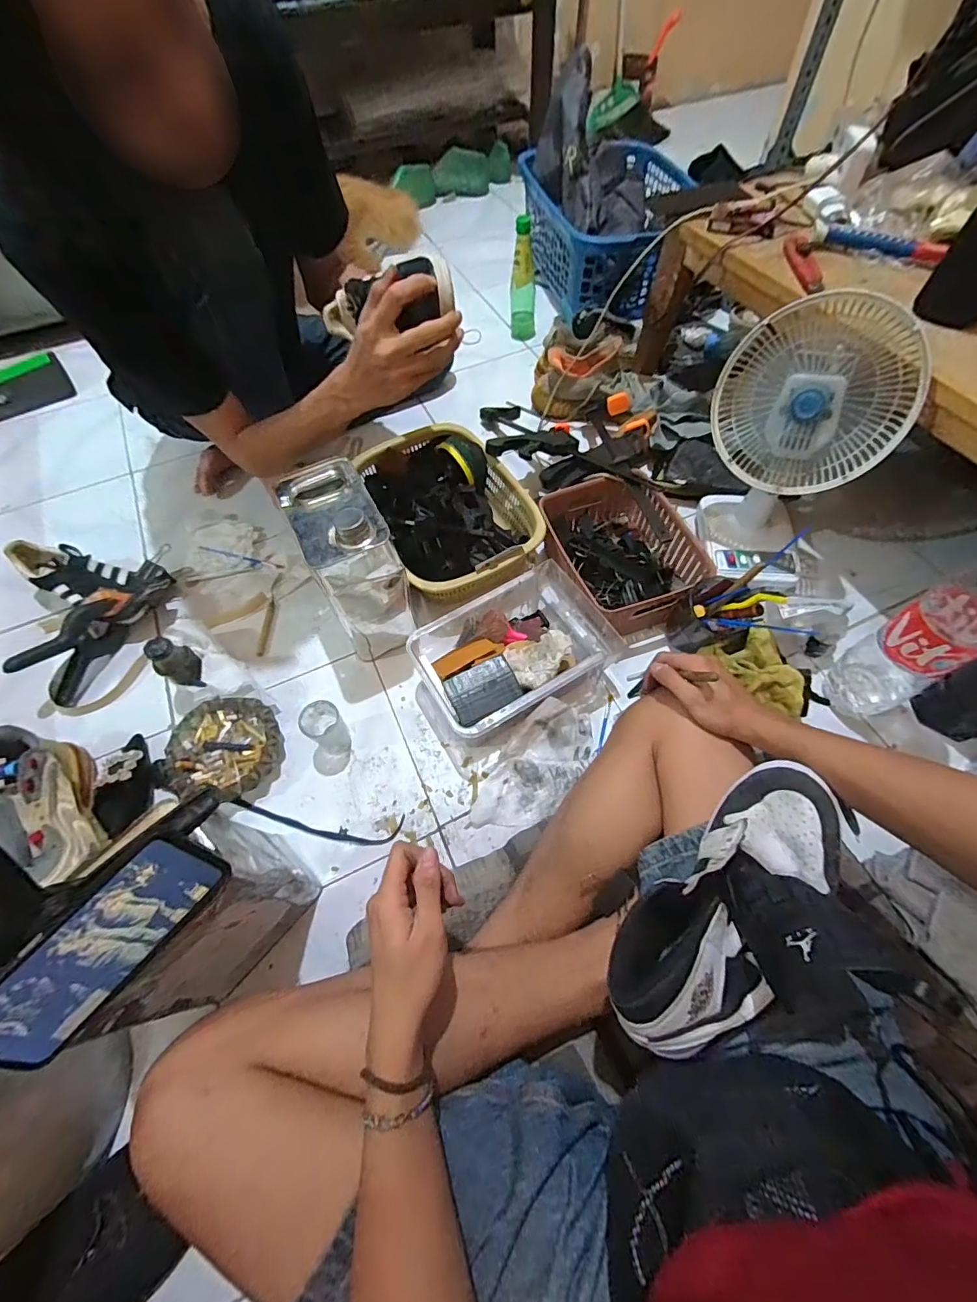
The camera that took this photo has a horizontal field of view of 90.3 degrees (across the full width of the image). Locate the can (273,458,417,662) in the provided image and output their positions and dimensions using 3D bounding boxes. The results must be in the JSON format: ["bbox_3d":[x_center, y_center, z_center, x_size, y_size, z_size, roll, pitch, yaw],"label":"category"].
[{"bbox_3d":[-0.188,-0.121,0.687,0.099,0.245,0.160,-25,64,-12],"label":"can"}]

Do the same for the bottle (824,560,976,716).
[{"bbox_3d":[0.519,-0.019,0.559,0.084,0.317,0.089,-27,64,-13],"label":"bottle"}]

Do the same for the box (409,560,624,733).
[{"bbox_3d":[0.034,-0.003,0.701,0.269,0.097,0.199,-28,65,-13],"label":"box"}]

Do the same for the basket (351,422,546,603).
[{"bbox_3d":[-0.069,-0.229,0.834,0.236,0.104,0.339,-22,63,-10],"label":"basket"}]

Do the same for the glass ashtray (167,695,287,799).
[{"bbox_3d":[-0.361,0.136,0.671,0.143,0.044,0.133,-1,62,1],"label":"glass ashtray"}]

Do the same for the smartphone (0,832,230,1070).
[{"bbox_3d":[-0.274,0.212,0.349,0.009,0.085,0.163,20,58,41],"label":"smartphone"}]

